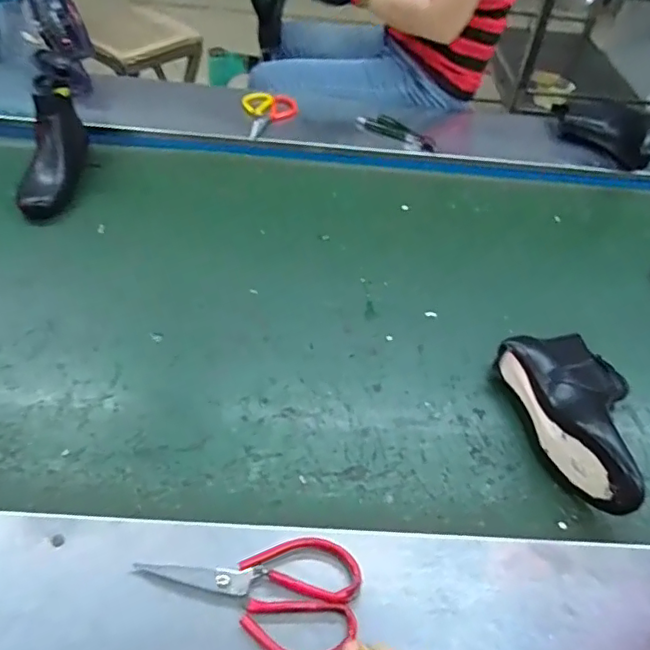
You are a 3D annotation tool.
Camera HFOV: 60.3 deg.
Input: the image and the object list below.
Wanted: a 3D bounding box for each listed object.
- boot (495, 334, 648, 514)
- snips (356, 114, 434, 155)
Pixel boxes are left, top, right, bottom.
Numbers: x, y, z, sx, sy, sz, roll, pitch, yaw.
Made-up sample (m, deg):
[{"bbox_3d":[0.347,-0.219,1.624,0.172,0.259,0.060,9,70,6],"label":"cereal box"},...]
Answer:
[{"bbox_3d":[0.323,0.100,0.675,0.157,0.077,0.225,-17,52,-20],"label":"boot"},{"bbox_3d":[0.144,-0.393,1.135,0.184,0.031,0.032,33,53,22],"label":"snips"}]

